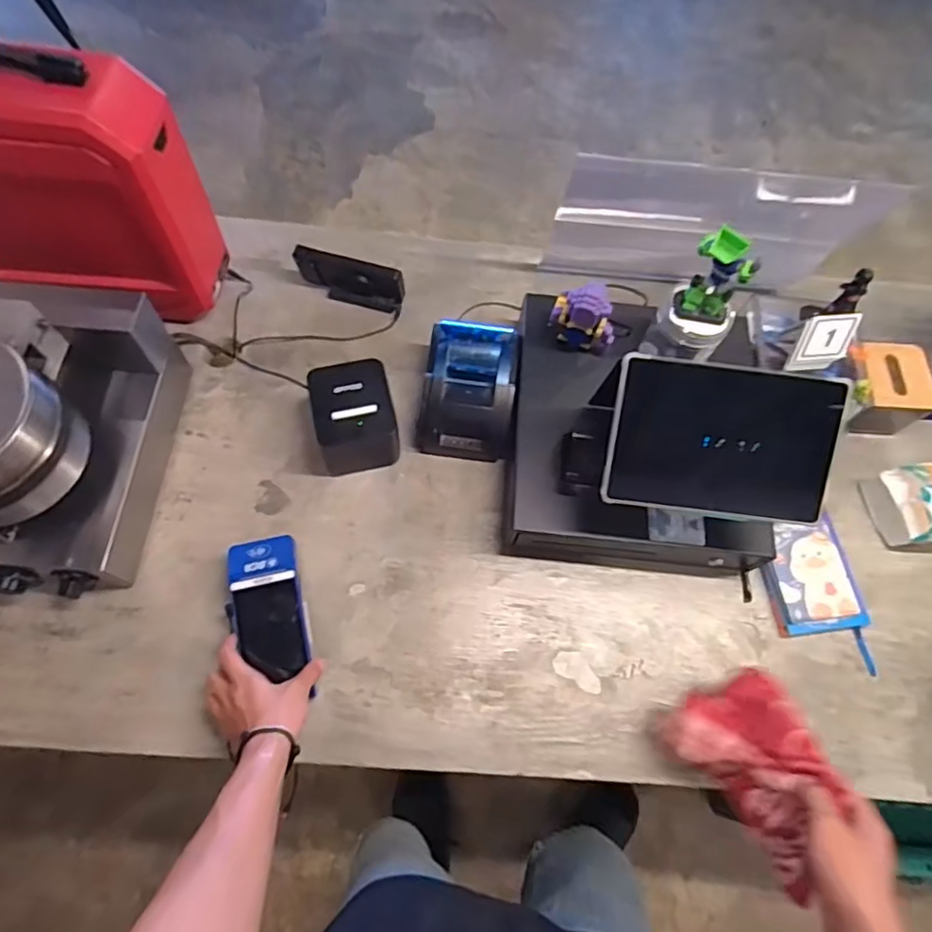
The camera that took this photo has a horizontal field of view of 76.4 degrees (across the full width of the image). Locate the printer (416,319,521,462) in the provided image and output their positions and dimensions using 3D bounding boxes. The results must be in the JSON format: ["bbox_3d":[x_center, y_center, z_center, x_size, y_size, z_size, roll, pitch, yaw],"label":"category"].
[{"bbox_3d":[0.004,-0.103,0.839,0.123,0.104,0.166,10,65,-1],"label":"printer"}]

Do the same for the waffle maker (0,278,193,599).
[{"bbox_3d":[-0.526,-0.012,0.704,0.230,0.237,0.401,6,65,-3],"label":"waffle maker"}]

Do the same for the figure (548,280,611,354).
[{"bbox_3d":[0.155,-0.194,0.783,0.085,0.107,0.041,22,65,5],"label":"figure"}]

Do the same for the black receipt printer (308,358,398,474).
[{"bbox_3d":[-0.151,-0.062,0.816,0.101,0.109,0.126,-11,67,-10],"label":"black receipt printer"}]

